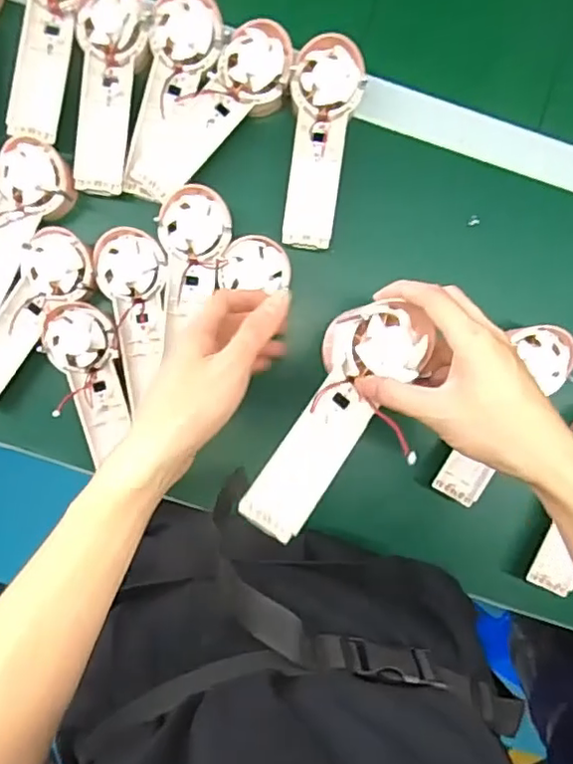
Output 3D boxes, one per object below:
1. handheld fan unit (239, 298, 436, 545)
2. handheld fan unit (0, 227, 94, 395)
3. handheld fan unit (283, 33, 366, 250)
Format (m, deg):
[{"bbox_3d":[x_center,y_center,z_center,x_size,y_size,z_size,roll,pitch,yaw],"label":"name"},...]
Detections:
[{"bbox_3d":[0.039,0.025,0.409,0.079,0.033,0.174,35,80,-2],"label":"handheld fan unit"},{"bbox_3d":[-0.234,-0.055,0.537,0.057,0.029,0.172,37,90,-2],"label":"handheld fan unit"},{"bbox_3d":[0.030,-0.208,0.536,0.059,0.025,0.175,7,92,-2],"label":"handheld fan unit"}]

